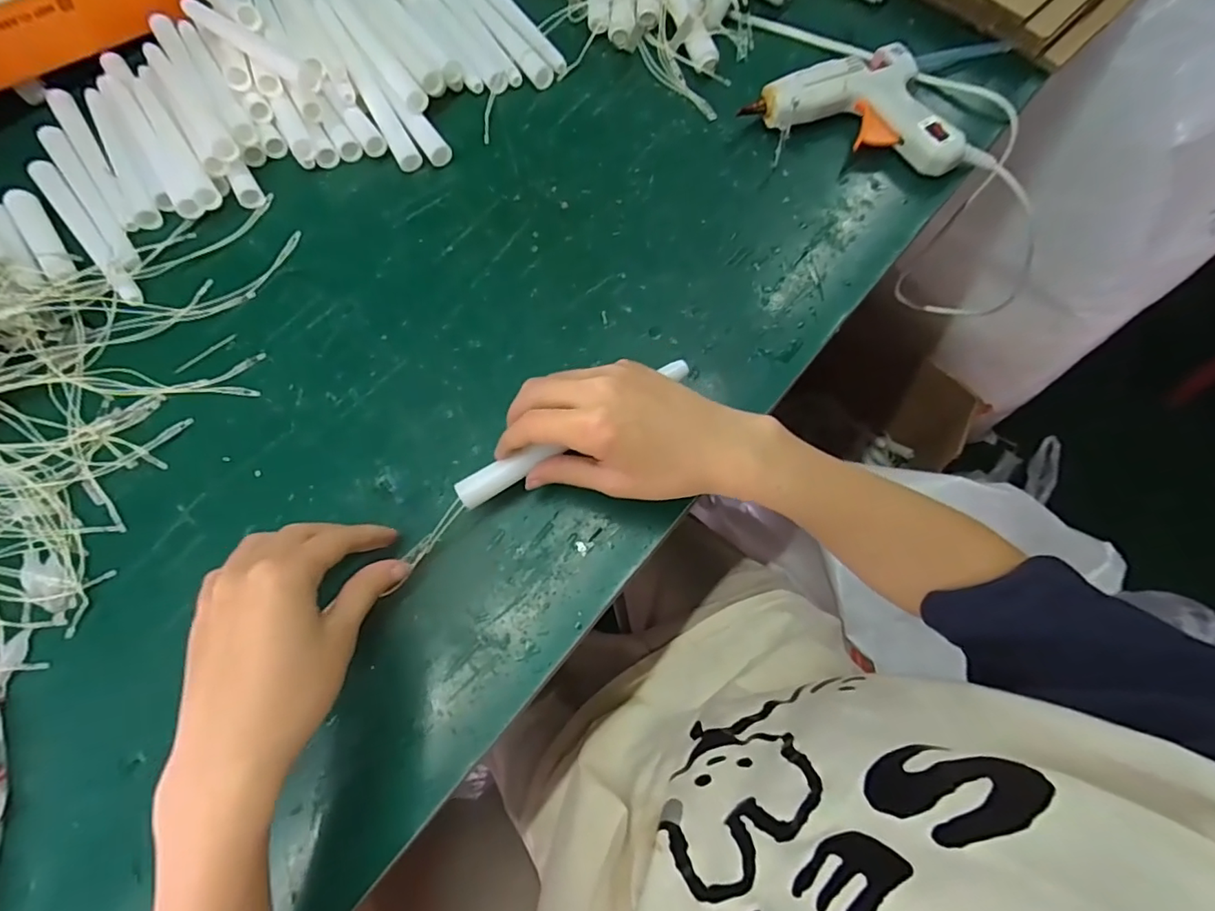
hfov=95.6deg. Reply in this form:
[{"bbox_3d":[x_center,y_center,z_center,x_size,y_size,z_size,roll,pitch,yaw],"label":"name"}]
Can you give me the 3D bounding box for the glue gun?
[{"bbox_3d":[0.178,-0.231,0.399,0.123,0.037,0.113,-21,73,-5],"label":"glue gun"}]

